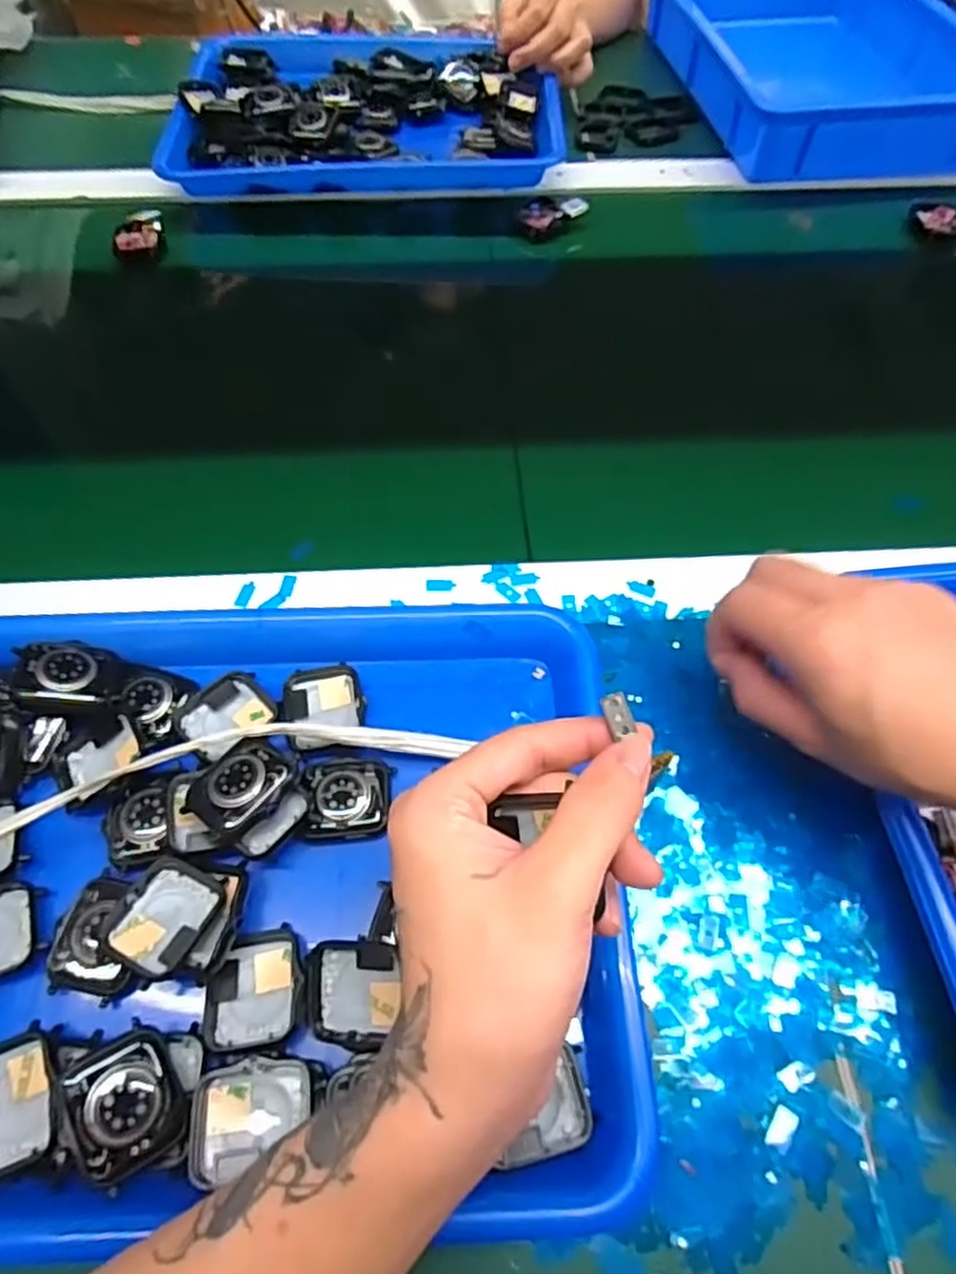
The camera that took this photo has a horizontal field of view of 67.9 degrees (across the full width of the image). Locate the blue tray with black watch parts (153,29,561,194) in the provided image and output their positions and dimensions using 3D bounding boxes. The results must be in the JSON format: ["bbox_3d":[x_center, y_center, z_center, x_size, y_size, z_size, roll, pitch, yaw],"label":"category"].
[{"bbox_3d":[-0.098,-0.476,0.633,0.321,0.038,0.236,-2,60,-2],"label":"blue tray with black watch parts"}]

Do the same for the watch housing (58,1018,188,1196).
[{"bbox_3d":[-0.127,0.170,0.259,0.042,0.010,0.043,-9,67,-38],"label":"watch housing"}]

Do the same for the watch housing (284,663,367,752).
[{"bbox_3d":[-0.075,0.035,0.350,0.038,0.010,0.046,-7,61,-4],"label":"watch housing"}]

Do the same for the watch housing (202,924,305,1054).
[{"bbox_3d":[-0.090,0.143,0.289,0.037,0.013,0.043,-1,60,-1],"label":"watch housing"}]

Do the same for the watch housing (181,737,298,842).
[{"bbox_3d":[-0.104,0.067,0.316,0.035,0.018,0.043,28,64,14],"label":"watch housing"}]

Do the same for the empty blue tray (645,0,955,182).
[{"bbox_3d":[0.324,-0.560,0.688,0.247,0.072,0.343,-8,61,-5],"label":"empty blue tray"}]

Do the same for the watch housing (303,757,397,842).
[{"bbox_3d":[-0.060,0.074,0.329,0.038,0.011,0.036,-2,60,-2],"label":"watch housing"}]

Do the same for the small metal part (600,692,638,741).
[{"bbox_3d":[0.046,0.025,0.232,0.008,0.004,0.015,-22,91,-3],"label":"small metal part"}]

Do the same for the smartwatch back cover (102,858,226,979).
[{"bbox_3d":[-0.129,0.115,0.294,0.036,0.009,0.041,22,62,11],"label":"smartwatch back cover"}]

